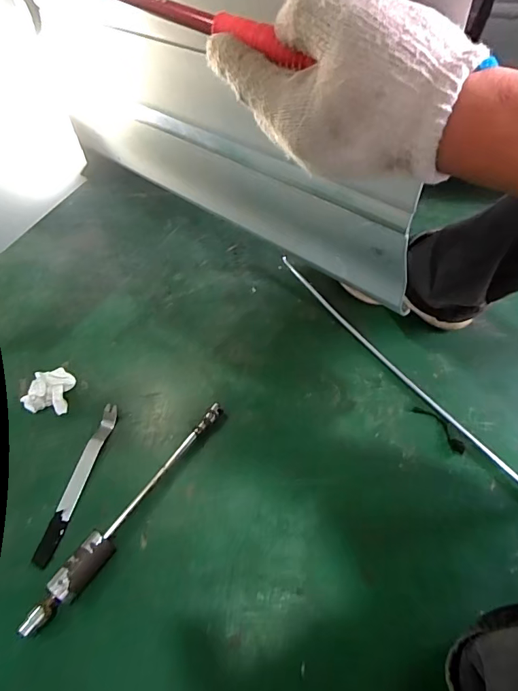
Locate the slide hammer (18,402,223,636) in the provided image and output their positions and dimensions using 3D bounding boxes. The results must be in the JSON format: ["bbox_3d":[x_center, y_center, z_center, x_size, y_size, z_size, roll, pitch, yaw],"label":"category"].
[{"bbox_3d":[-0.177,0.224,0.617,0.032,0.035,0.376,29,59,18],"label":"slide hammer"}]

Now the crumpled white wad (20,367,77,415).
[{"bbox_3d":[-0.349,0.070,0.728,0.081,0.032,0.088,1,54,-1],"label":"crumpled white wad"}]

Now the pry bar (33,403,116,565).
[{"bbox_3d":[-0.273,0.199,0.647,0.031,0.017,0.239,12,55,7],"label":"pry bar"}]

